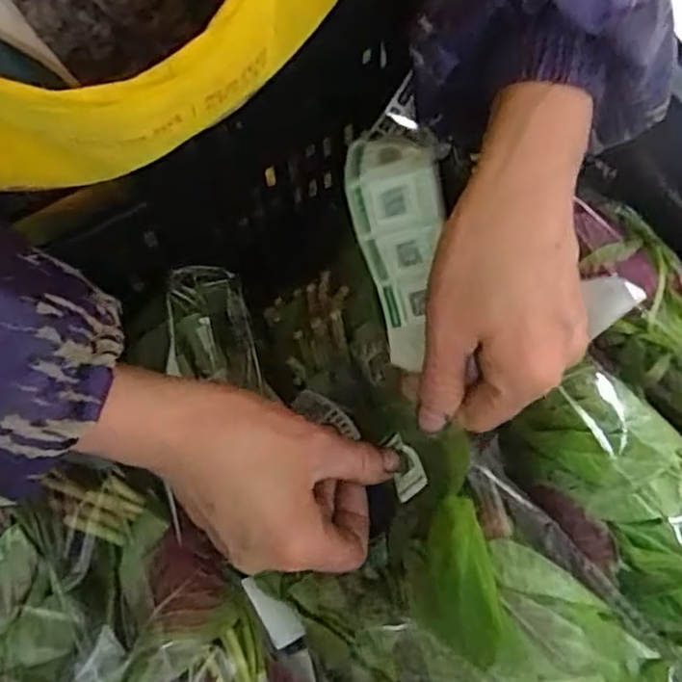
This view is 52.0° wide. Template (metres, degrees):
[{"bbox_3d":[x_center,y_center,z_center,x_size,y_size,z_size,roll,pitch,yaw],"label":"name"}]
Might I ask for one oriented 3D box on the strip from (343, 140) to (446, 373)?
[{"bbox_3d":[0.028,-0.039,0.311,0.042,0.019,0.096,1,111,26],"label":"strip"}]

